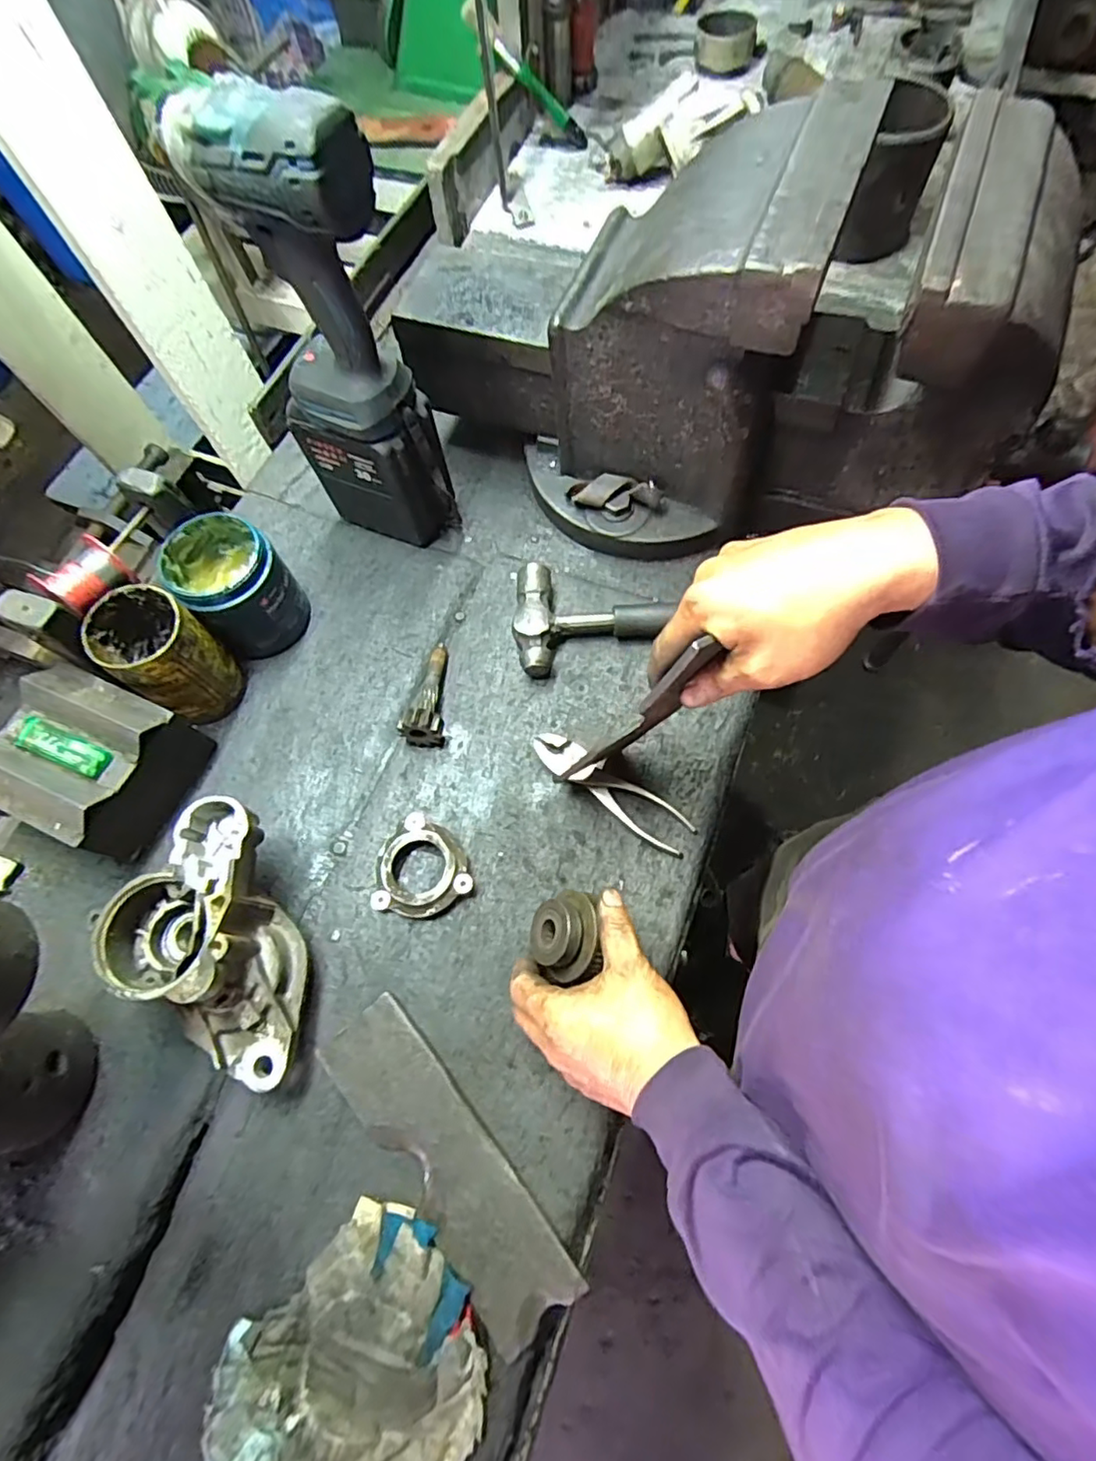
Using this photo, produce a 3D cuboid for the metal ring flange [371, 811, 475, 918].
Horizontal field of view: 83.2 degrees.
[{"bbox_3d":[-0.108,0.115,0.504,0.078,0.021,0.077,-1,69,3],"label":"metal ring flange"}]

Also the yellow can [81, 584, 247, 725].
[{"bbox_3d":[-0.324,-0.063,0.532,0.084,0.113,0.076,33,74,14],"label":"yellow can"}]

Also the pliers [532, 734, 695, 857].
[{"bbox_3d":[0.052,0.050,0.520,0.151,0.017,0.035,34,74,14],"label":"pliers"}]

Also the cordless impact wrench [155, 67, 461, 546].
[{"bbox_3d":[-0.161,-0.290,0.497,0.122,0.332,0.073,24,72,12],"label":"cordless impact wrench"}]

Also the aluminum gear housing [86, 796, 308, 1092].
[{"bbox_3d":[-0.244,0.158,0.451,0.104,0.096,0.190,-17,69,-4],"label":"aluminum gear housing"}]

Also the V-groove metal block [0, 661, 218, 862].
[{"bbox_3d":[-0.366,0.028,0.510,0.127,0.093,0.121,24,72,12],"label":"V-groove metal block"}]

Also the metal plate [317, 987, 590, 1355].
[{"bbox_3d":[-0.074,0.302,0.434,0.066,0.011,0.224,-39,70,-11],"label":"metal plate"}]

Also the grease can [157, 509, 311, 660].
[{"bbox_3d":[-0.280,-0.130,0.564,0.087,0.097,0.094,-41,72,-12],"label":"grease can"}]

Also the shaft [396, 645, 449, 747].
[{"bbox_3d":[-0.111,-0.039,0.555,0.038,0.036,0.103,-1,69,3],"label":"shaft"}]

